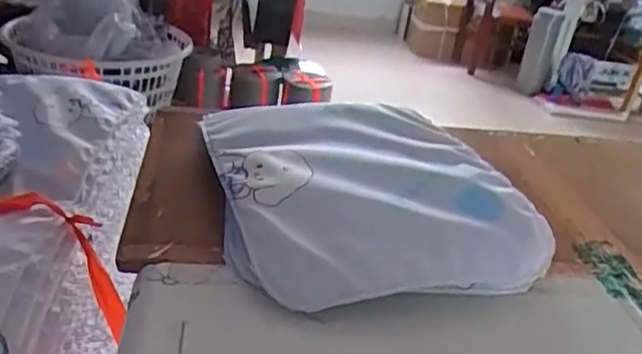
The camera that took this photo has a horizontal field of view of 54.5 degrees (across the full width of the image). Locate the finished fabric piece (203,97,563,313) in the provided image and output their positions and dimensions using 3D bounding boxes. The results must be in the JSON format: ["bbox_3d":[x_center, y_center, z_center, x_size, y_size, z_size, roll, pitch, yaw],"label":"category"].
[{"bbox_3d":[0.047,-0.003,0.750,0.341,0.053,0.405,-6,37,-14],"label":"finished fabric piece"}]

